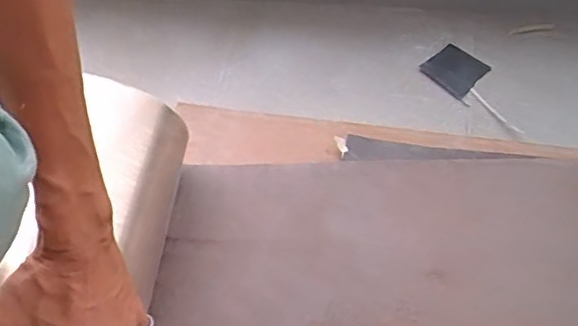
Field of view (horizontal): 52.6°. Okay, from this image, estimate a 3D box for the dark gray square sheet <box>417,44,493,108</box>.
[{"bbox_3d":[0.207,-0.111,0.711,0.063,0.008,0.074,-32,58,-18],"label":"dark gray square sheet"}]

